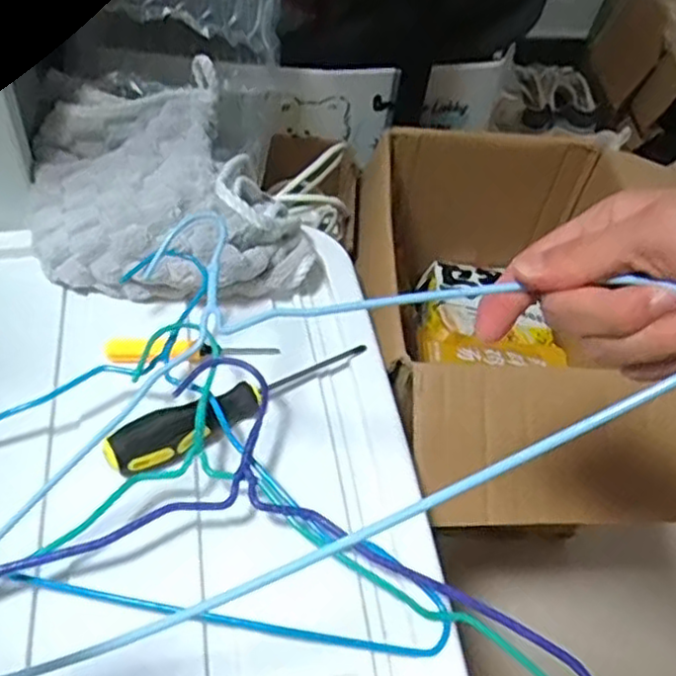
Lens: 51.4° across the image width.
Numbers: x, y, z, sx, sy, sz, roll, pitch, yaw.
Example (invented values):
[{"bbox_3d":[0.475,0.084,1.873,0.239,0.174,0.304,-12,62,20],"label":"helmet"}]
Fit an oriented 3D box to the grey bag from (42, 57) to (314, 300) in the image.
[{"bbox_3d":[-0.140,-0.117,0.586,0.216,0.086,0.204,-12,52,-16],"label":"grey bag"}]

